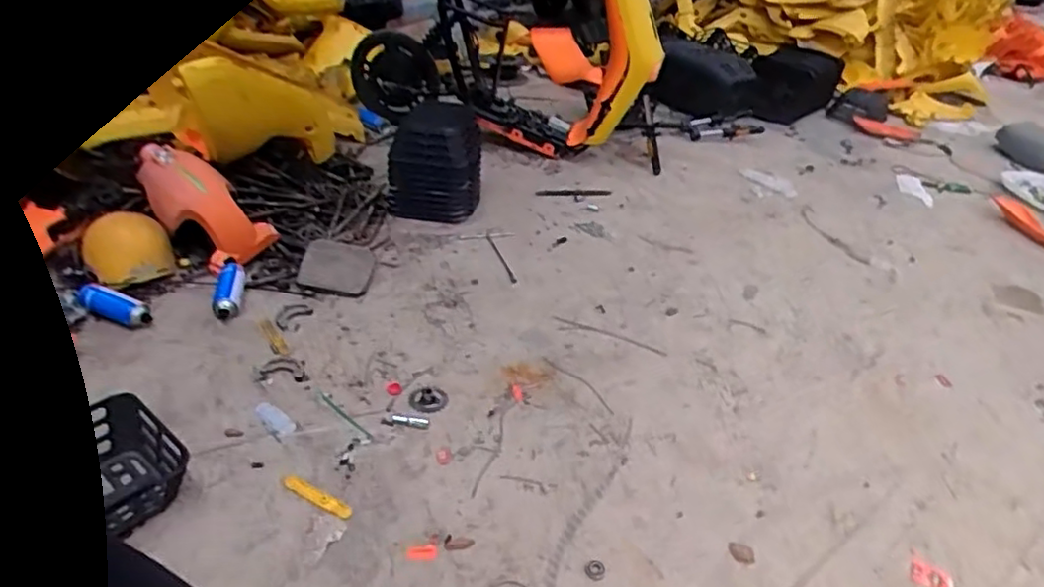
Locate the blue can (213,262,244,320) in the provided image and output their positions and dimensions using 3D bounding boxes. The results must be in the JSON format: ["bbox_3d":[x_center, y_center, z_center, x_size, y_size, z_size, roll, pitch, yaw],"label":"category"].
[{"bbox_3d":[-0.748,-0.008,1.657,0.069,0.054,0.158,-2,55,-11],"label":"blue can"}]

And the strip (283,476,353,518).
[{"bbox_3d":[-0.388,0.385,1.233,0.160,0.010,0.029,21,36,20],"label":"strip"}]

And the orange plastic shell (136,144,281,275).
[{"bbox_3d":[-0.872,-0.230,1.754,0.390,0.151,0.179,46,33,-15],"label":"orange plastic shell"}]

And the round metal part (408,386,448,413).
[{"bbox_3d":[-0.211,0.239,1.476,0.084,0.007,0.086,4,34,-3],"label":"round metal part"}]

